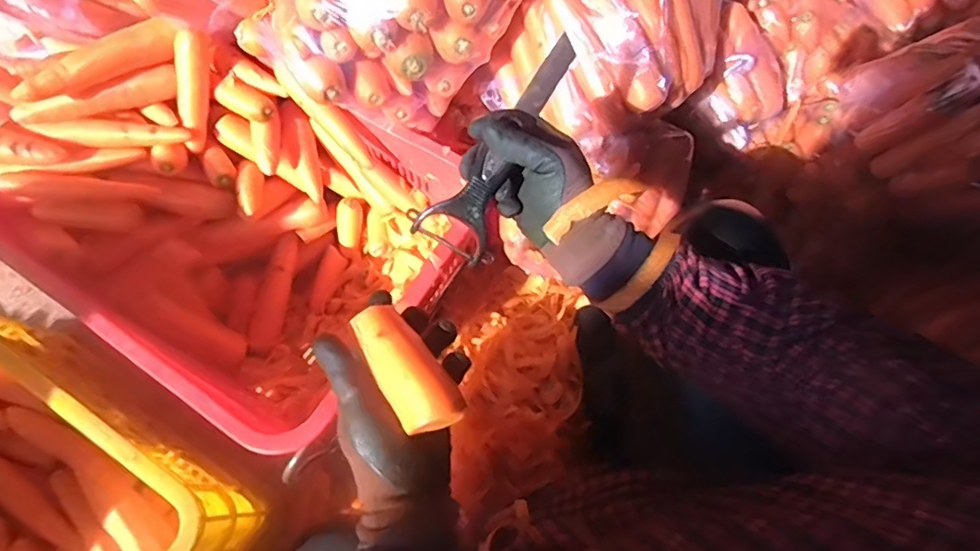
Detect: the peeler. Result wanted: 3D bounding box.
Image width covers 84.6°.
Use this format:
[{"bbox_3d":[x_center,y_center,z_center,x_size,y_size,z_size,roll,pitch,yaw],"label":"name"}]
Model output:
[{"bbox_3d":[0.017,-0.105,0.443,0.062,0.038,0.202,31,76,9],"label":"peeler"}]

